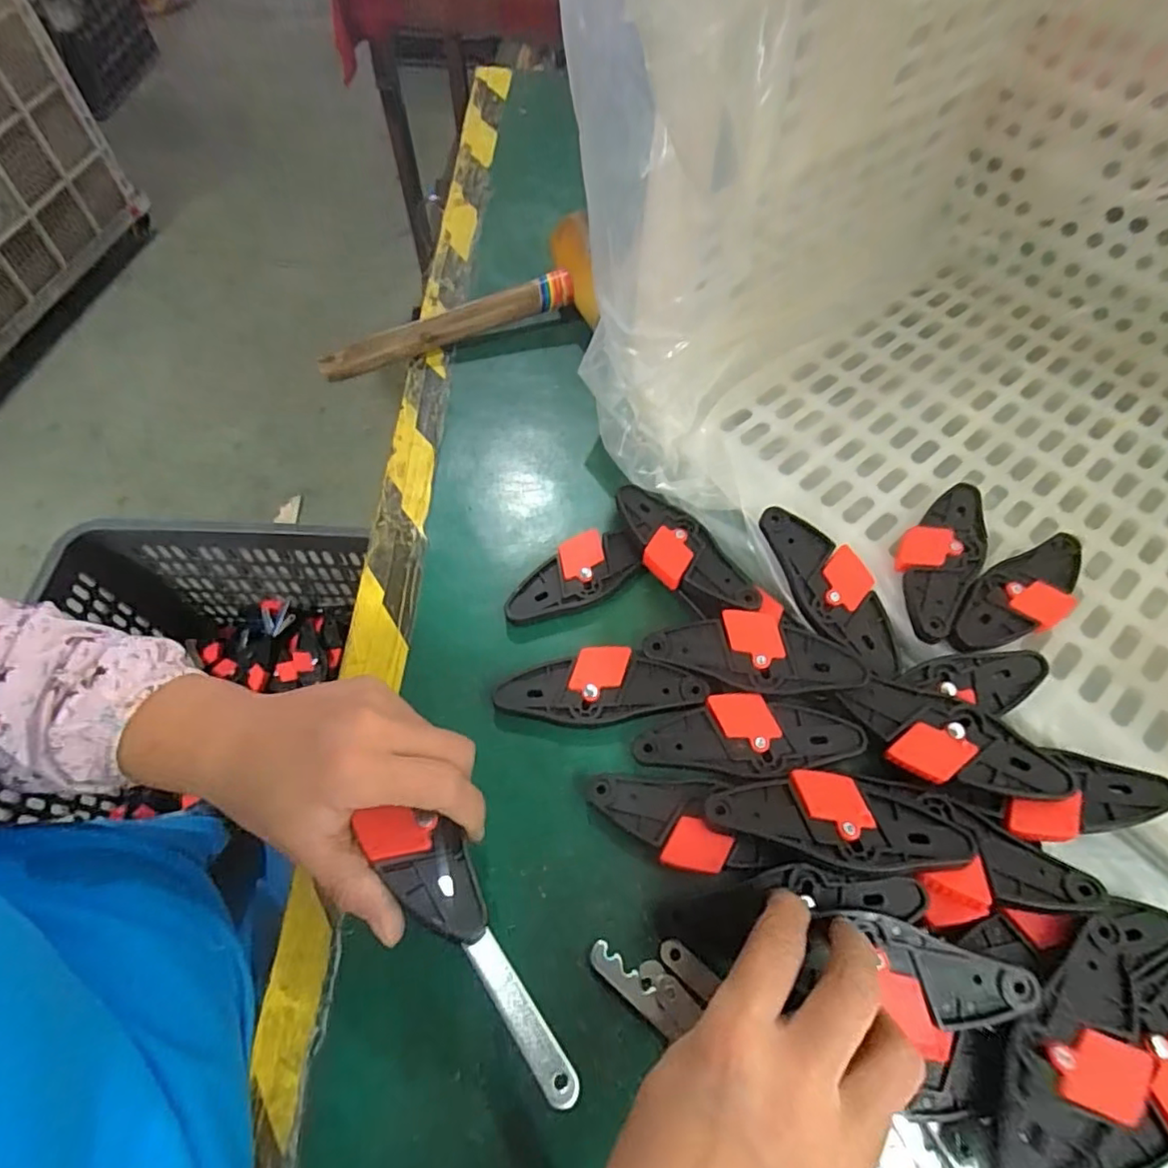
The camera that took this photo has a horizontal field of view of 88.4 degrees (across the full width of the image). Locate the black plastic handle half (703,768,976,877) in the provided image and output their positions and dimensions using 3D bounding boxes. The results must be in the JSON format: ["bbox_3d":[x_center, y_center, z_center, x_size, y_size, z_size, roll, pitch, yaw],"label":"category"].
[{"bbox_3d":[0.128,0.123,0.311,0.122,0.021,0.046,10,61,8],"label":"black plastic handle half"}]

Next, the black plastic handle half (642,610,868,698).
[{"bbox_3d":[0.098,0.039,0.357,0.118,0.020,0.048,6,61,6],"label":"black plastic handle half"}]

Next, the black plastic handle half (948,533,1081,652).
[{"bbox_3d":[0.274,0.008,0.381,0.122,0.019,0.040,-29,63,-13],"label":"black plastic handle half"}]

